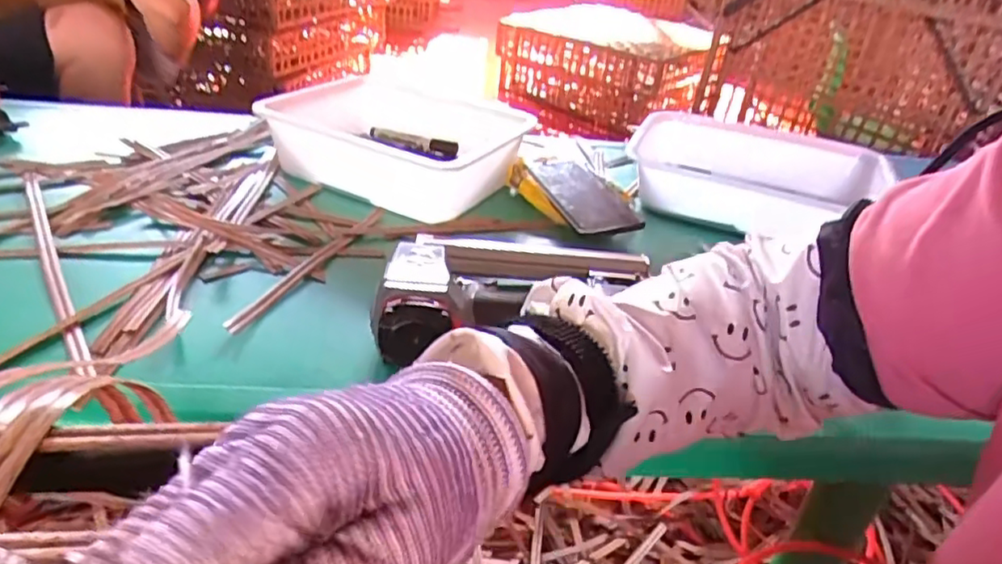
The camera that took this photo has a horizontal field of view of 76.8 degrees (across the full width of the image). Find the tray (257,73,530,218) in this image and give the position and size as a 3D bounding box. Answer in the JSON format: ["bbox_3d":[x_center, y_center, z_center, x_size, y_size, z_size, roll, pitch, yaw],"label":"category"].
[{"bbox_3d":[-0.133,-0.165,0.728,0.293,0.087,0.188,17,34,16],"label":"tray"}]

